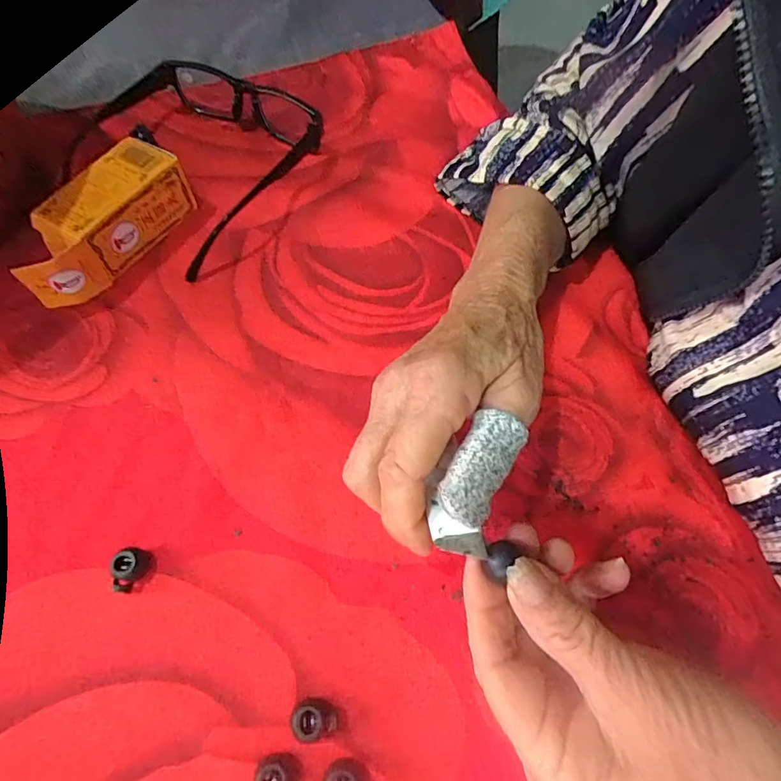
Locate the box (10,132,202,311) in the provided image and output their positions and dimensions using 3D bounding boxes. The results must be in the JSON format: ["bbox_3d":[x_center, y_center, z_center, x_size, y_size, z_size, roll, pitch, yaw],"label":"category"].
[{"bbox_3d":[-0.174,-0.100,0.289,0.039,0.041,0.110,33,67,14],"label":"box"}]

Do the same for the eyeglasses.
[{"bbox_3d":[-0.136,-0.171,0.328,0.161,0.035,0.150,34,67,14],"label":"eyeglasses"}]

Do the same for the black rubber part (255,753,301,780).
[{"bbox_3d":[-0.045,0.155,0.190,0.017,0.011,0.014,11,64,4],"label":"black rubber part"}]

